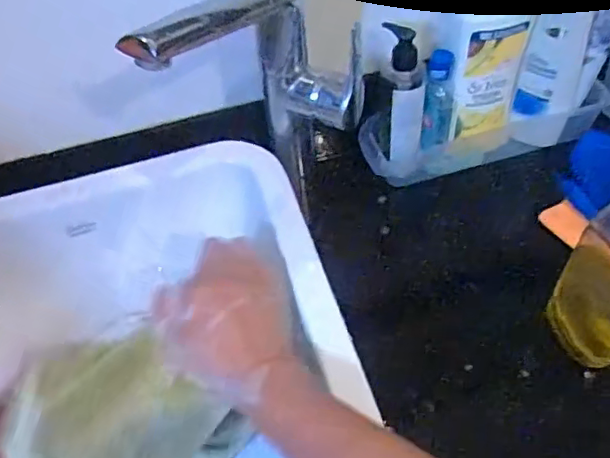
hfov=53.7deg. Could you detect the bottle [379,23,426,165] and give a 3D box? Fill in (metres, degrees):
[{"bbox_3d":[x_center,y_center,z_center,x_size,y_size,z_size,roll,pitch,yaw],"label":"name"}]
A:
[{"bbox_3d":[0.108,-0.150,0.668,0.050,0.151,0.051,0,51,5],"label":"bottle"}]

